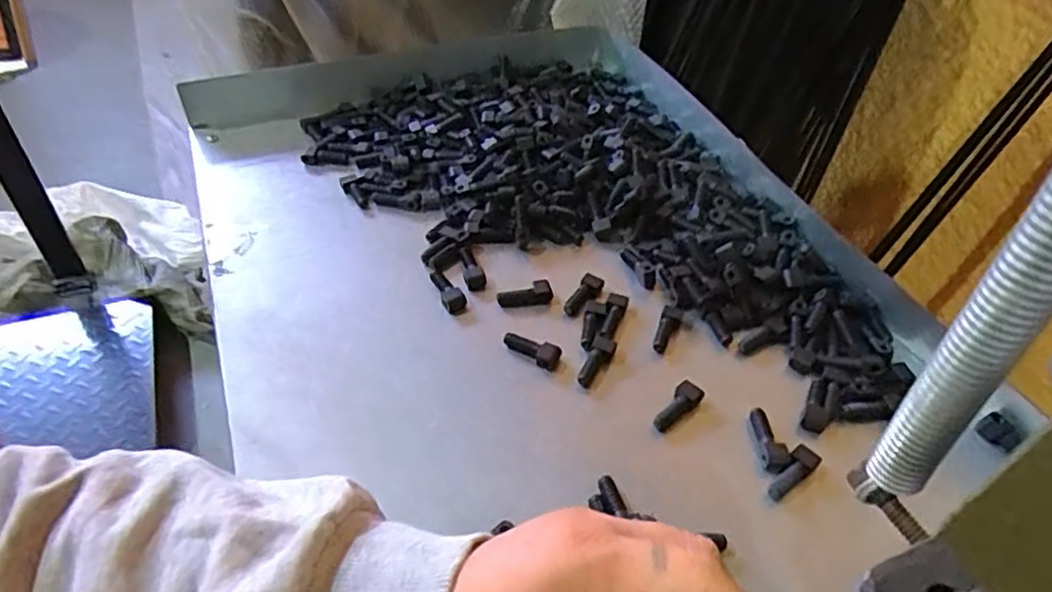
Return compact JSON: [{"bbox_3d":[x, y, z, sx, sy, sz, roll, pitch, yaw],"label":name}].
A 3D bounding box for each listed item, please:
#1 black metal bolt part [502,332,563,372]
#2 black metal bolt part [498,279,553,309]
[{"bbox_3d":[0.003,0.033,0.404,0.037,0.009,0.015,19,48,15],"label":"black metal bolt part"},{"bbox_3d":[-0.001,-0.001,0.439,0.035,0.007,0.017,-8,47,-12],"label":"black metal bolt part"}]

